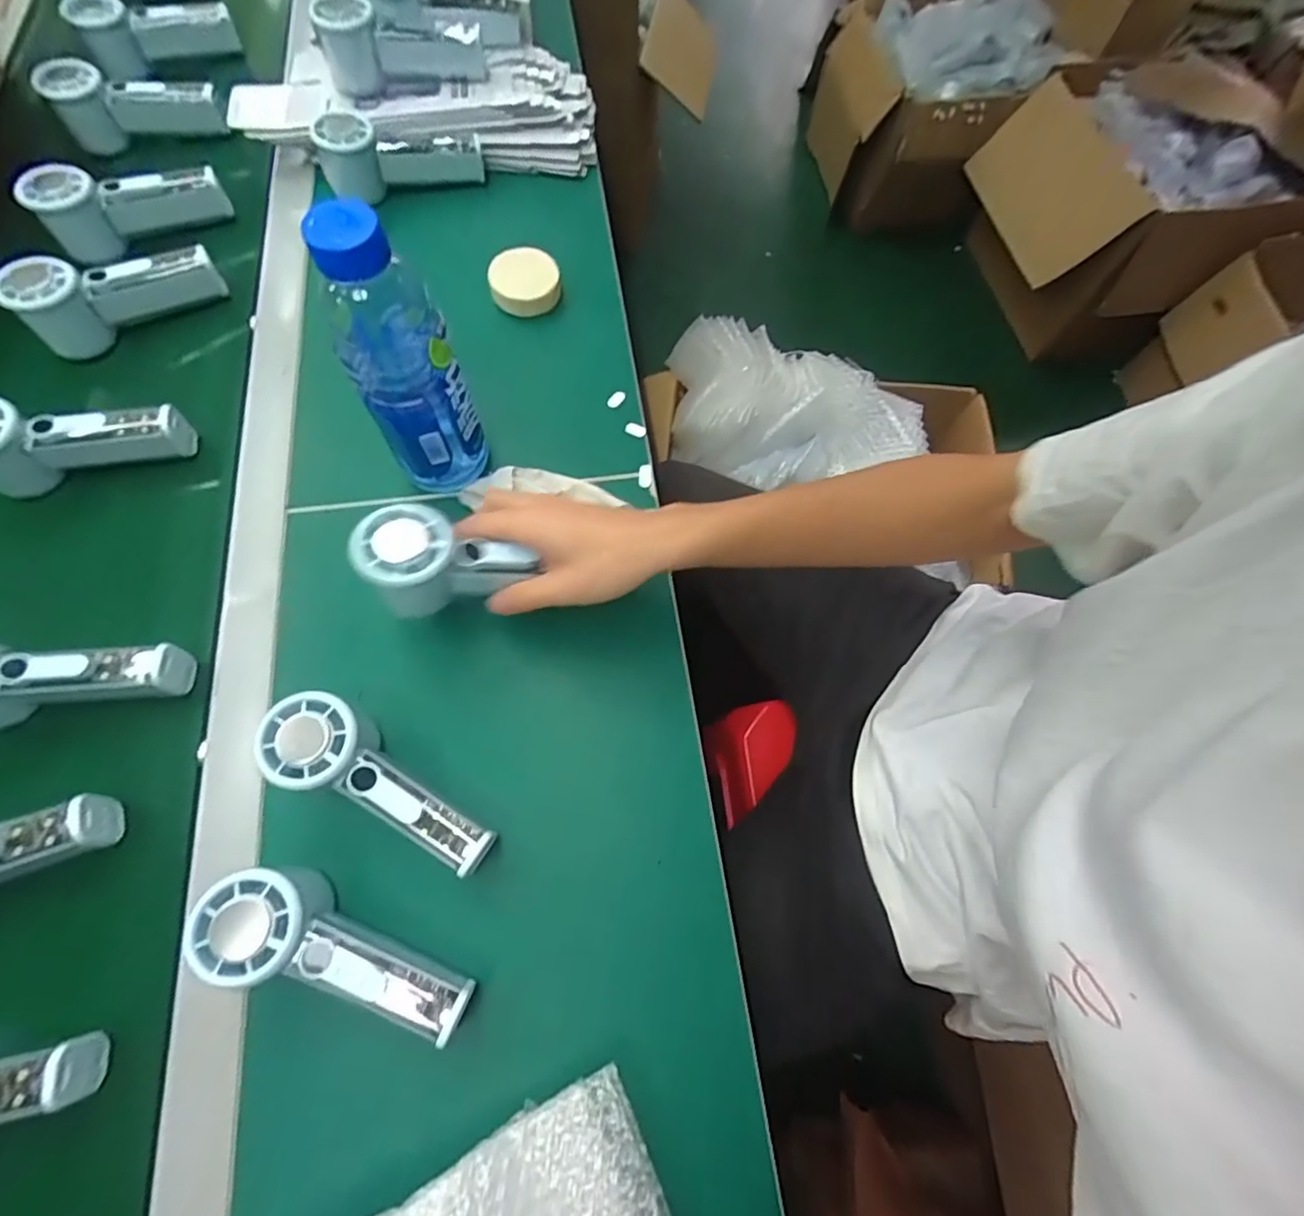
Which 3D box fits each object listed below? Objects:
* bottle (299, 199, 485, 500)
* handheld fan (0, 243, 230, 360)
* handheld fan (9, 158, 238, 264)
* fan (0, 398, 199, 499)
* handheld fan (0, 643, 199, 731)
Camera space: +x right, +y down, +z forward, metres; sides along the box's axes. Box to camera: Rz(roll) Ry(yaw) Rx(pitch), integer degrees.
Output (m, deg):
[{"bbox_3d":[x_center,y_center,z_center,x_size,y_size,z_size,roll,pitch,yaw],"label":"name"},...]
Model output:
[{"bbox_3d":[-0.163,-0.161,0.407,0.060,0.210,0.070,-5,68,-5],"label":"bottle"},{"bbox_3d":[-0.469,-0.284,0.525,0.147,0.060,0.053,-37,74,-16],"label":"handheld fan"},{"bbox_3d":[-0.496,-0.391,0.569,0.156,0.060,0.045,-22,71,-11],"label":"handheld fan"},{"bbox_3d":[-0.451,-0.130,0.463,0.150,0.059,0.050,-7,69,-6],"label":"fan"},{"bbox_3d":[-0.402,0.052,0.403,0.155,0.068,0.056,2,68,-2],"label":"handheld fan"}]

